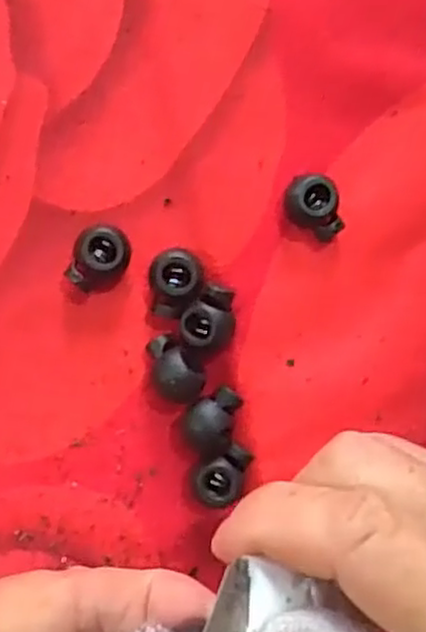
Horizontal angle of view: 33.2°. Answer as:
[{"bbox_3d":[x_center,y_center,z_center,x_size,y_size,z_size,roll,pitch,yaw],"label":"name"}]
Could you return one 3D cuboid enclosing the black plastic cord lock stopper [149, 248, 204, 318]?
[{"bbox_3d":[-0.011,-0.009,0.201,0.014,0.009,0.020,10,86,-9],"label":"black plastic cord lock stopper"}]

